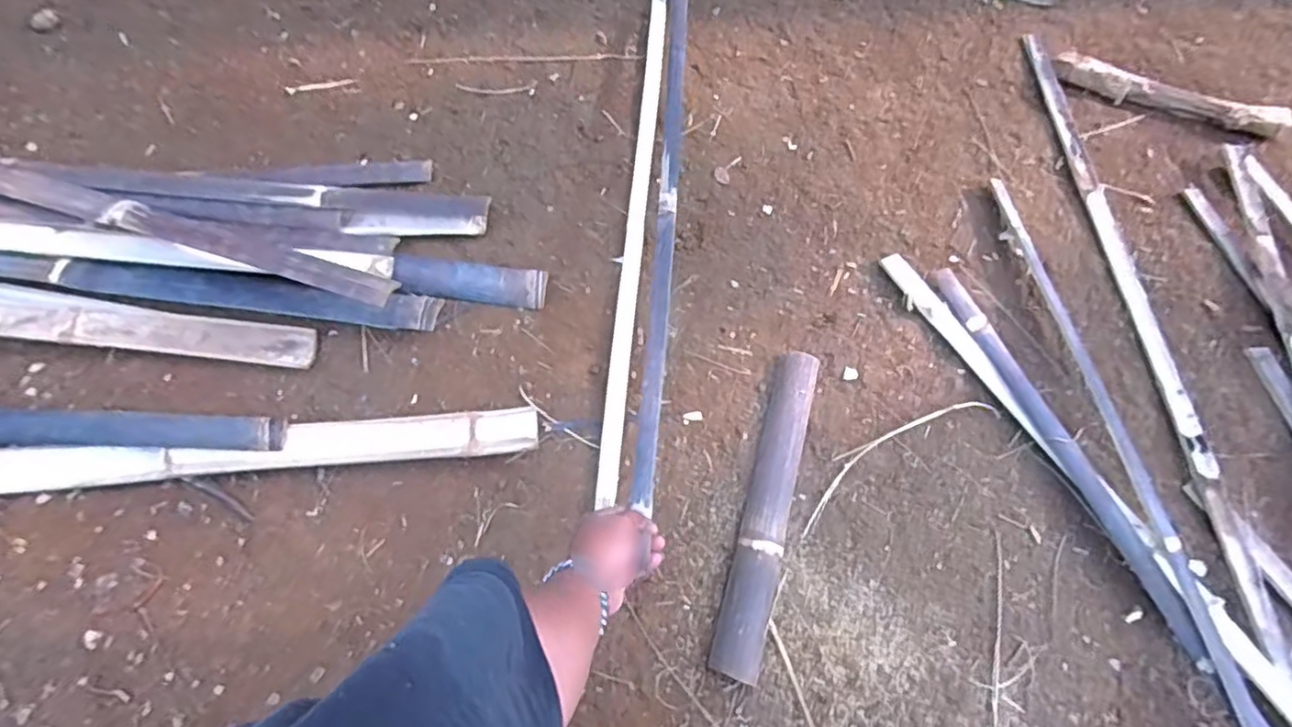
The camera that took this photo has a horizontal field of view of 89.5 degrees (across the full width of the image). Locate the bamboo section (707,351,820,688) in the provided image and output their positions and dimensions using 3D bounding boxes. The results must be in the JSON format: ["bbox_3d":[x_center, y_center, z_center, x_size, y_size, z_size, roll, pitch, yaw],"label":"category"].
[{"bbox_3d":[0.153,0.169,0.802,0.059,0.037,0.410,17,69,4],"label":"bamboo section"}]

